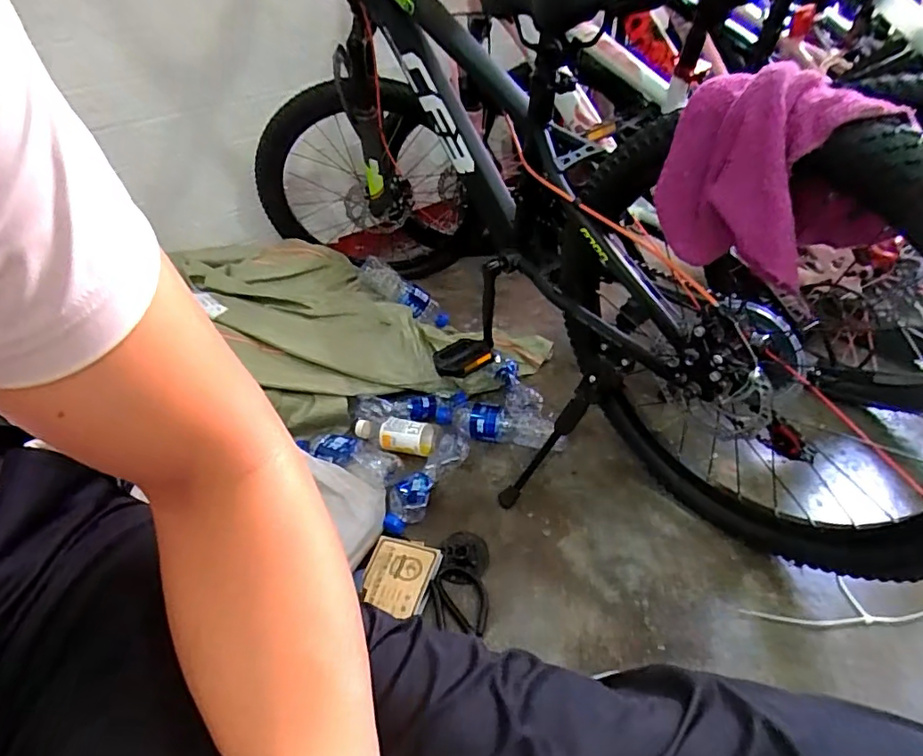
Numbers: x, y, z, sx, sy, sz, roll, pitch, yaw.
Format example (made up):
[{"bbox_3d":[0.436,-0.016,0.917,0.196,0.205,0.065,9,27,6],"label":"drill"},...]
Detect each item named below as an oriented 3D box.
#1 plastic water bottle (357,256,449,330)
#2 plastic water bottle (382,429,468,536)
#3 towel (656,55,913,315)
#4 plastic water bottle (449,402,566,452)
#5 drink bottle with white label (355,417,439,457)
[{"bbox_3d":[-0.125,-0.184,1.188,0.231,0.062,0.068,32,33,-20],"label":"plastic water bottle"},{"bbox_3d":[-0.056,0.158,0.847,0.058,0.041,0.218,18,44,28],"label":"plastic water bottle"},{"bbox_3d":[0.265,-0.175,0.469,0.091,0.160,0.179,-28,42,-22],"label":"towel"},{"bbox_3d":[0.079,0.084,0.912,0.202,0.054,0.056,7,40,17],"label":"plastic water bottle"},{"bbox_3d":[-0.121,0.094,0.919,0.164,0.051,0.053,10,41,20],"label":"drink bottle with white label"}]

